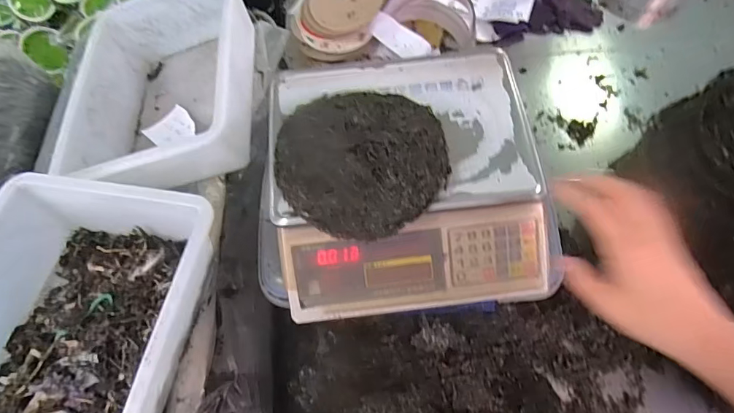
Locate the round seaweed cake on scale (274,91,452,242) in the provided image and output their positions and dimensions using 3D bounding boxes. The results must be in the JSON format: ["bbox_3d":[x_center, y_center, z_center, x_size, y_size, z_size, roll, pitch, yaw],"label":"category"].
[{"bbox_3d":[-0.006,-0.060,0.523,0.191,0.023,0.190,-1,63,2],"label":"round seaweed cake on scale"}]

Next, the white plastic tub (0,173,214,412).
[{"bbox_3d":[-0.336,0.146,0.515,0.263,0.109,0.362,8,64,6],"label":"white plastic tub"}]

